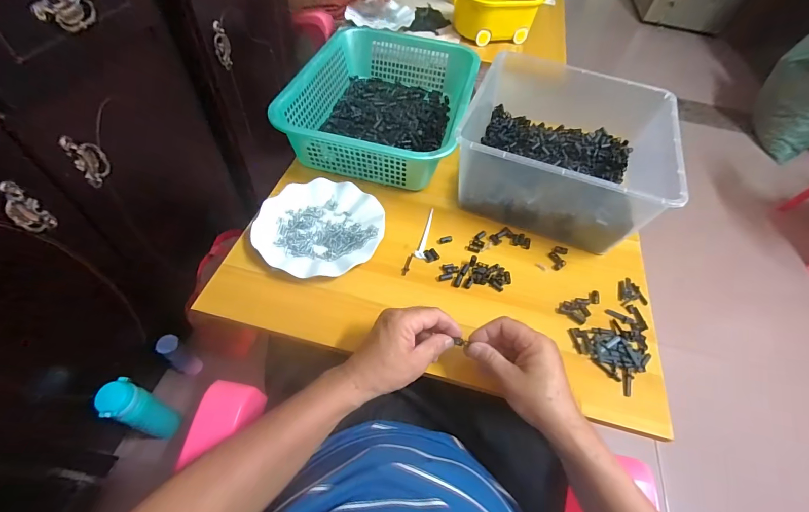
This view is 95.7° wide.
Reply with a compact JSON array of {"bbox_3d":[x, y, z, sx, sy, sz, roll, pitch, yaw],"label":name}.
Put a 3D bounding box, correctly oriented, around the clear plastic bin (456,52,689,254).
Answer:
[{"bbox_3d":[0.250,-0.168,0.597,0.282,0.139,0.284,18,53,8],"label":"clear plastic bin"}]

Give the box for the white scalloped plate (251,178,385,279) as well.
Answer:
[{"bbox_3d":[-0.126,-0.043,0.550,0.179,0.023,0.183,3,53,-3],"label":"white scalloped plate"}]

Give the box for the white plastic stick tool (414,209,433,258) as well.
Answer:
[{"bbox_3d":[0.035,-0.038,0.572,0.017,0.004,0.105,14,53,5],"label":"white plastic stick tool"}]

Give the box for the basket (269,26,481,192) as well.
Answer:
[{"bbox_3d":[-0.031,-0.296,0.690,0.284,0.087,0.376,16,53,7],"label":"basket"}]

